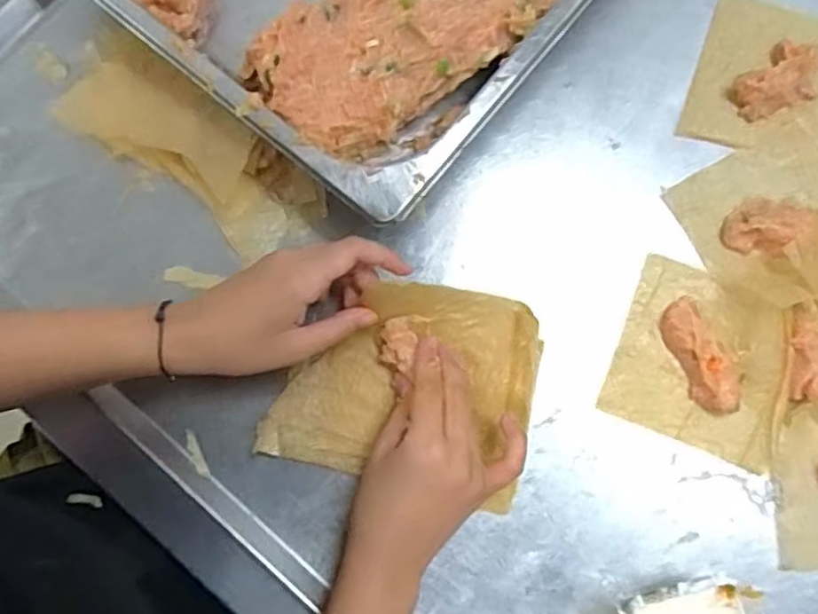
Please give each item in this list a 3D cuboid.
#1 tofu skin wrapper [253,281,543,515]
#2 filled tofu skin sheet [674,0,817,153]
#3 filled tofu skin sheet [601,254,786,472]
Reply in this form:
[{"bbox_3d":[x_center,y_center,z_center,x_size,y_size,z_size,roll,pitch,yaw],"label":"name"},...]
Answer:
[{"bbox_3d":[-0.001,0.047,0.450,0.165,0.029,0.132,14,80,4],"label":"tofu skin wrapper"},{"bbox_3d":[0.264,-0.161,0.493,0.116,0.021,0.116,17,80,4],"label":"filled tofu skin sheet"},{"bbox_3d":[0.196,0.034,0.459,0.109,0.013,0.111,21,81,5],"label":"filled tofu skin sheet"}]

